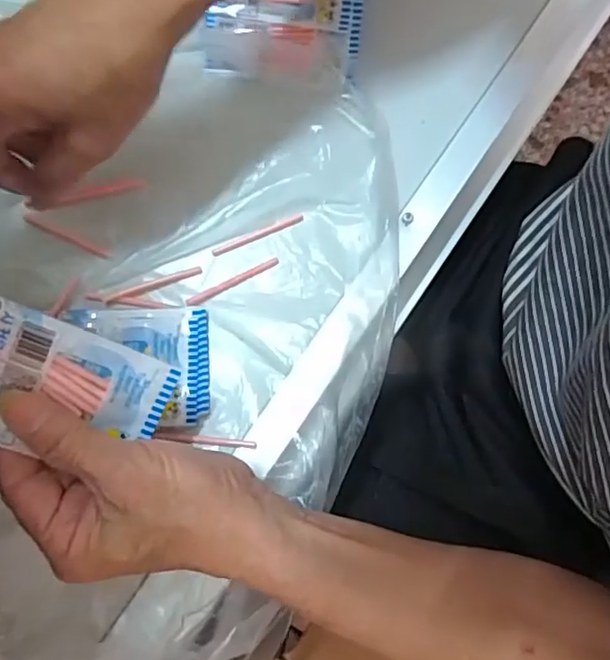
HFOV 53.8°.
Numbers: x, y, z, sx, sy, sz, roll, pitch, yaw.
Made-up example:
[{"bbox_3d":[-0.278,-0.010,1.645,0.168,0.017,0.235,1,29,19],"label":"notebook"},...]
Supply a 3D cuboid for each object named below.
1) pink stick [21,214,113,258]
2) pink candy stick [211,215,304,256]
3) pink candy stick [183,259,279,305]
[{"bbox_3d":[-0.151,-0.059,0.383,0.056,0.010,0.007,23,80,3],"label":"pink stick"},{"bbox_3d":[-0.031,-0.062,0.392,0.062,0.004,0.005,-21,81,-5],"label":"pink candy stick"},{"bbox_3d":[-0.046,-0.031,0.382,0.063,0.005,0.005,-27,81,-6],"label":"pink candy stick"}]

